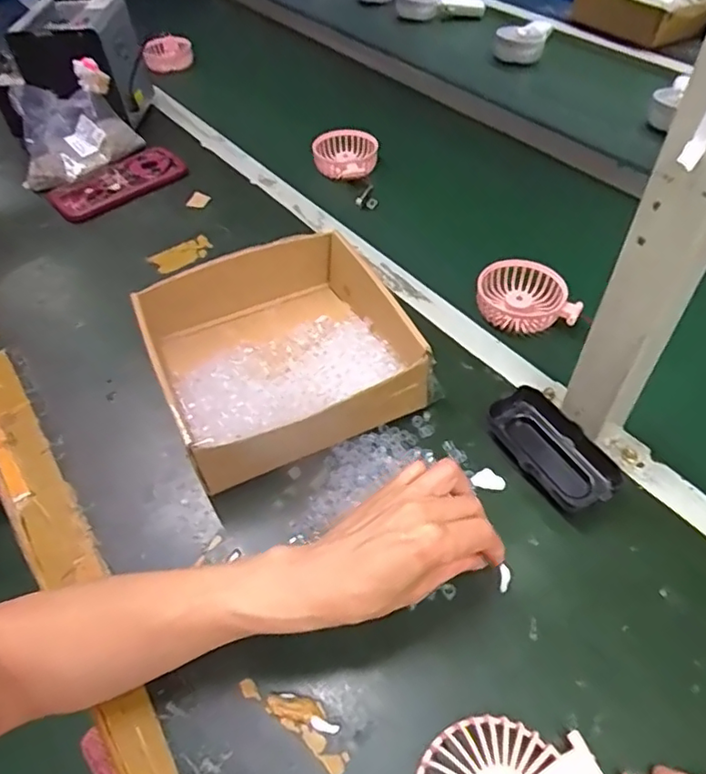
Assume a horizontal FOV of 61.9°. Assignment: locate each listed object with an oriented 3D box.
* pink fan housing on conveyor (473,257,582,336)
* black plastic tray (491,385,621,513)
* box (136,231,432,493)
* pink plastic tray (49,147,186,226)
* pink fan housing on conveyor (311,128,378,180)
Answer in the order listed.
[{"bbox_3d":[0.179,-0.095,0.621,0.090,0.028,0.093,-7,50,0],"label":"pink fan housing on conveyor"},{"bbox_3d":[0.155,0.052,0.466,0.056,0.029,0.107,-28,53,-17],"label":"black plastic tray"},{"bbox_3d":[-0.062,-0.035,0.521,0.202,0.066,0.200,-22,52,-13],"label":"box"},{"bbox_3d":[-0.306,-0.266,0.775,0.170,0.024,0.079,-31,54,-19],"label":"pink plastic tray"},{"bbox_3d":[-0.010,-0.324,0.823,0.087,0.037,0.093,-7,50,0],"label":"pink fan housing on conveyor"}]

